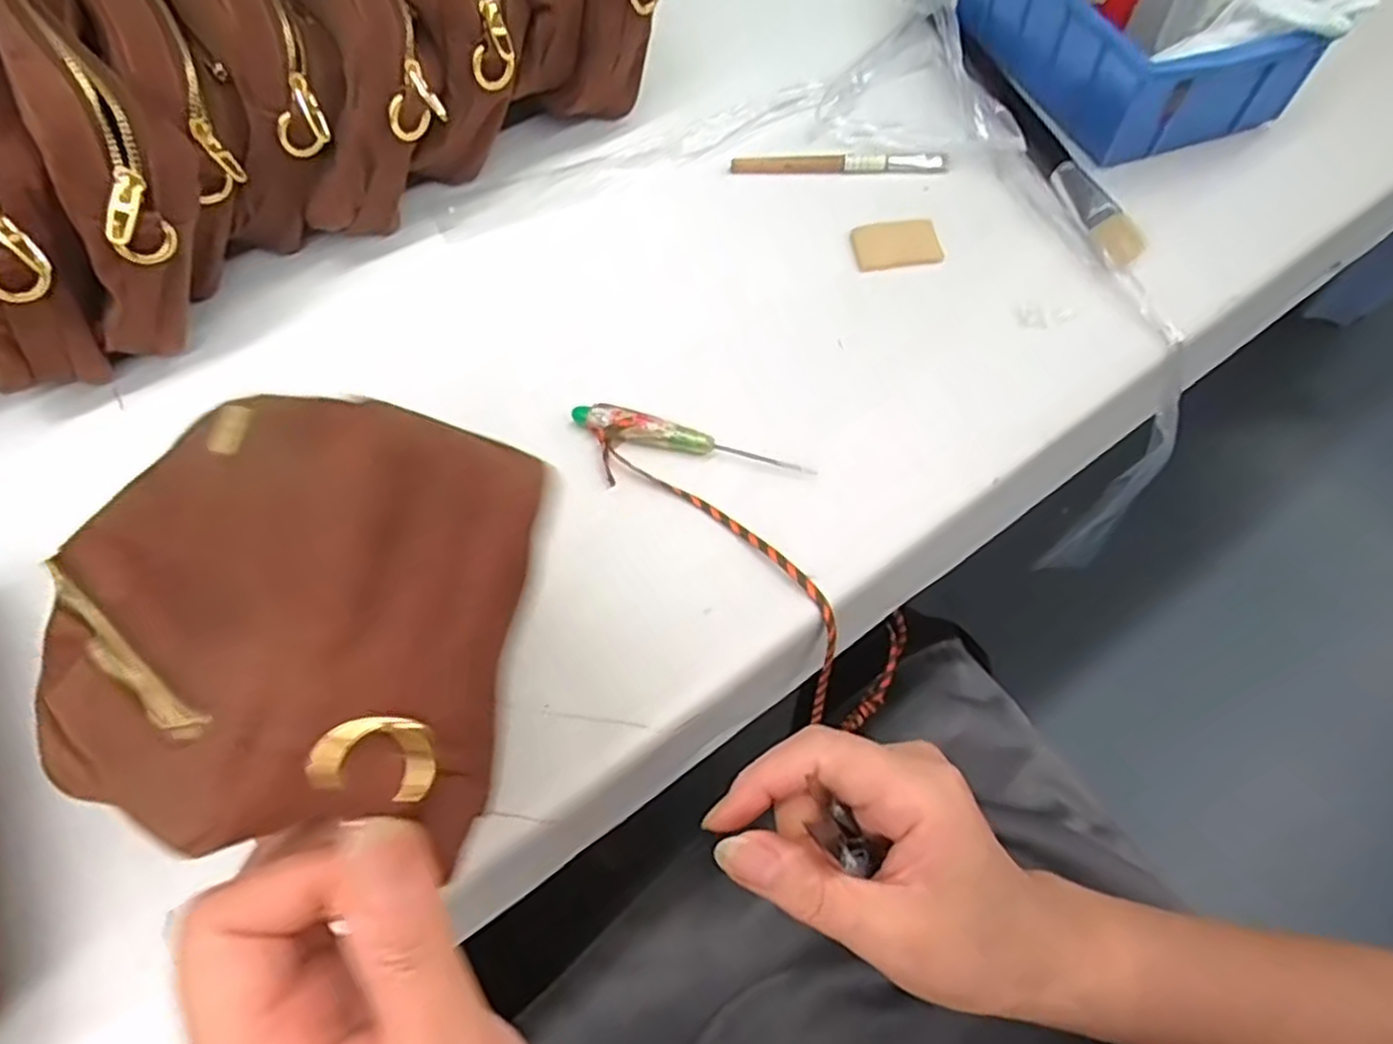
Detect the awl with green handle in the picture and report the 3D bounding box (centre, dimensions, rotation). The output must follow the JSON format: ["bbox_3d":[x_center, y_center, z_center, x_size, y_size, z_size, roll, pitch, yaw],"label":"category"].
[{"bbox_3d":[-0.003,-0.039,0.358,0.114,0.012,0.015,12,62,8],"label":"awl with green handle"}]

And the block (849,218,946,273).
[{"bbox_3d":[0.112,-0.155,0.425,0.048,0.010,0.028,-6,61,-2],"label":"block"}]

